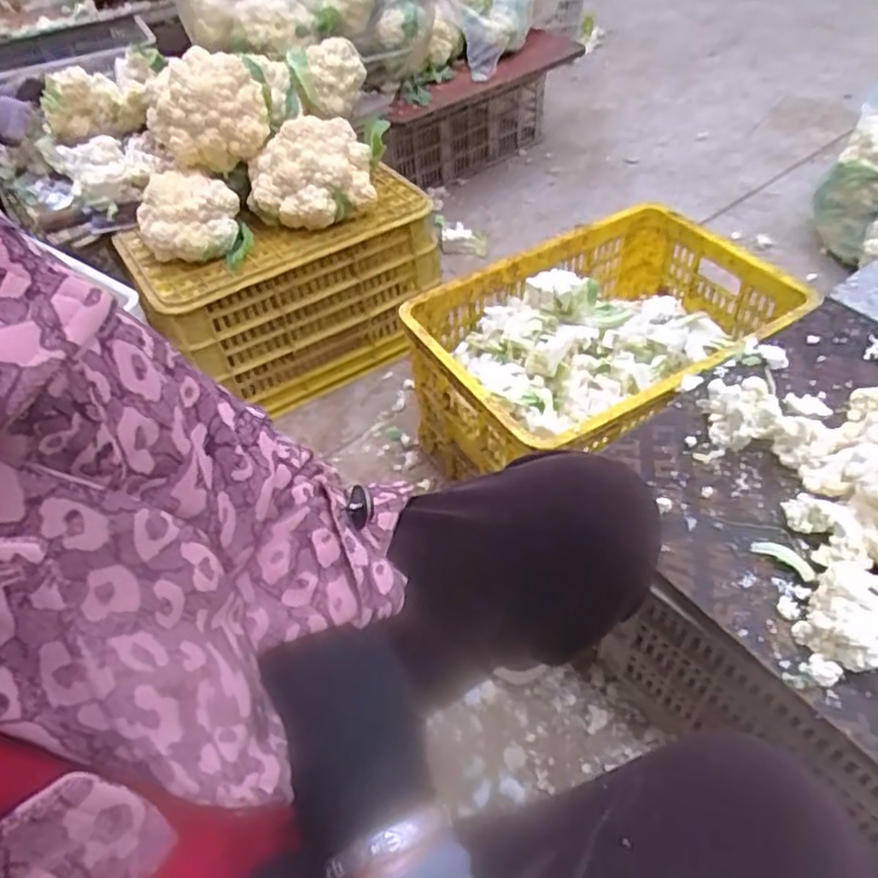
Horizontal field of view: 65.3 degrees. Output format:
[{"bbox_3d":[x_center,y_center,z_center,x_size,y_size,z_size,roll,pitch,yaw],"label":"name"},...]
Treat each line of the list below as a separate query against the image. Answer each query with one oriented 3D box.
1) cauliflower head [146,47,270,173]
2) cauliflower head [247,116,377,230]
[{"bbox_3d":[-0.376,-0.535,1.125,0.184,0.141,0.130,-18,51,-10],"label":"cauliflower head"},{"bbox_3d":[-0.212,-0.440,1.152,0.212,0.143,0.146,-20,51,-12],"label":"cauliflower head"}]

